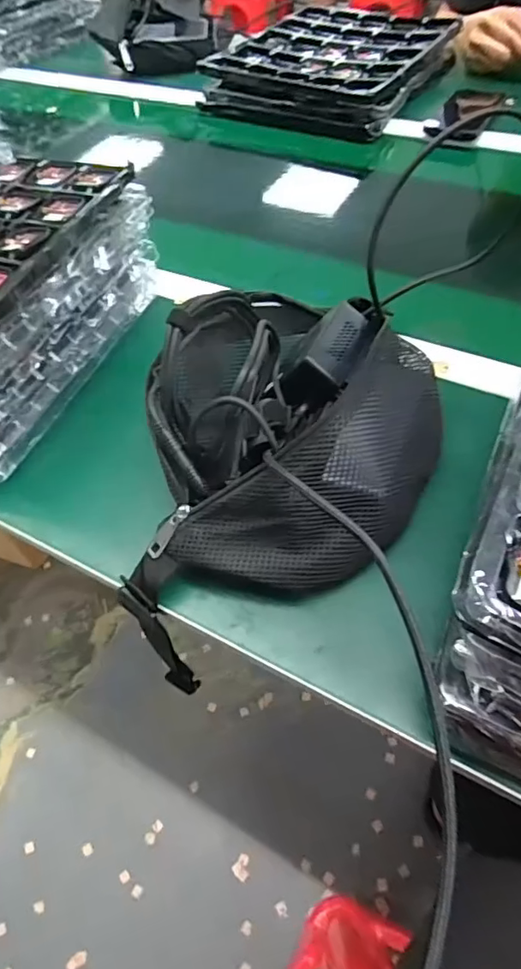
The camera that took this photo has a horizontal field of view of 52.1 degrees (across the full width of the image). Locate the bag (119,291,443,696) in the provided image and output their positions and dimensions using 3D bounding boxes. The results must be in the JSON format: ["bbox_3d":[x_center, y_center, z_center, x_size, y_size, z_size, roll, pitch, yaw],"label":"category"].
[{"bbox_3d":[0.030,-0.041,0.395,0.205,0.103,0.268,10,57,11],"label":"bag"}]

